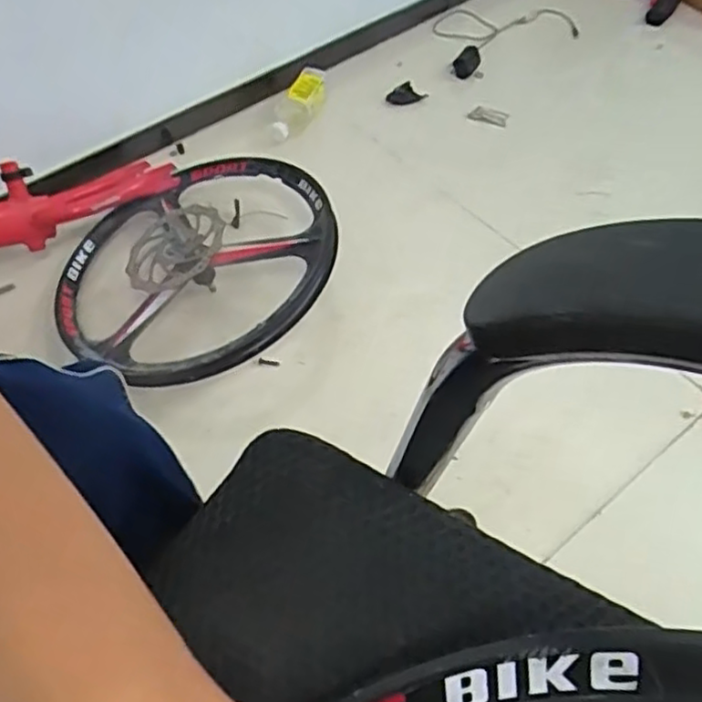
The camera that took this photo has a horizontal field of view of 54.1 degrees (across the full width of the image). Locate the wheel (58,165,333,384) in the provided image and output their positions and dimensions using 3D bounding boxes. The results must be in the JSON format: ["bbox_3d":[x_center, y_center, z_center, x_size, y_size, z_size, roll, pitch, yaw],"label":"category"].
[{"bbox_3d":[-0.215,-0.122,0.991,0.397,0.114,0.397,-5,52,6],"label":"wheel"}]

